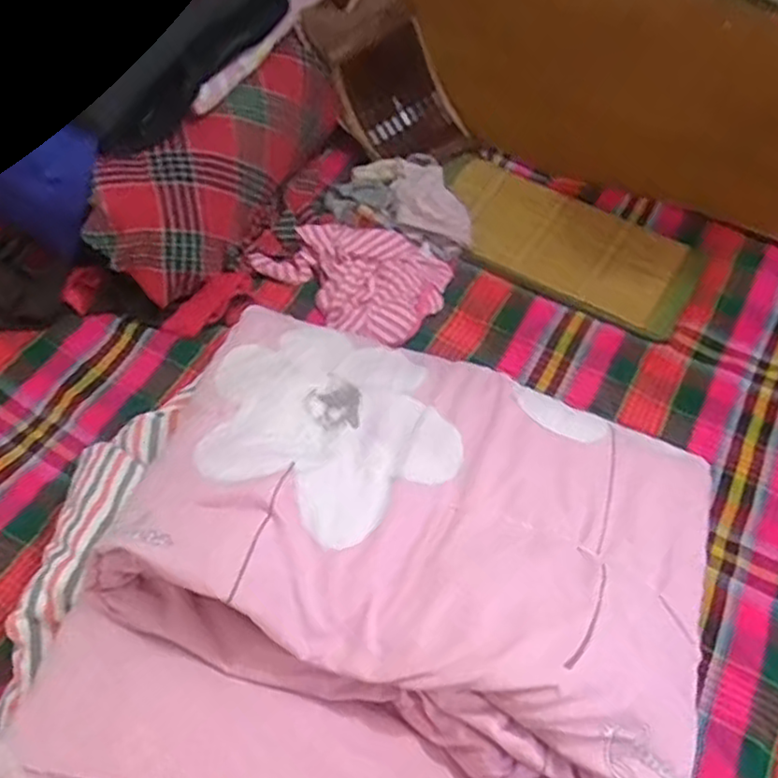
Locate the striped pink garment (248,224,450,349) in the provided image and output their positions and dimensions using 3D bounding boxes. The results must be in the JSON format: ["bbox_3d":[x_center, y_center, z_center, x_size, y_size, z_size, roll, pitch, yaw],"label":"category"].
[{"bbox_3d":[-0.051,-0.185,1.117,0.279,0.055,0.229,35,59,23],"label":"striped pink garment"}]

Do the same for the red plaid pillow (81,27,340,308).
[{"bbox_3d":[-0.260,-0.342,1.114,0.153,0.202,0.480,22,56,13],"label":"red plaid pillow"}]

